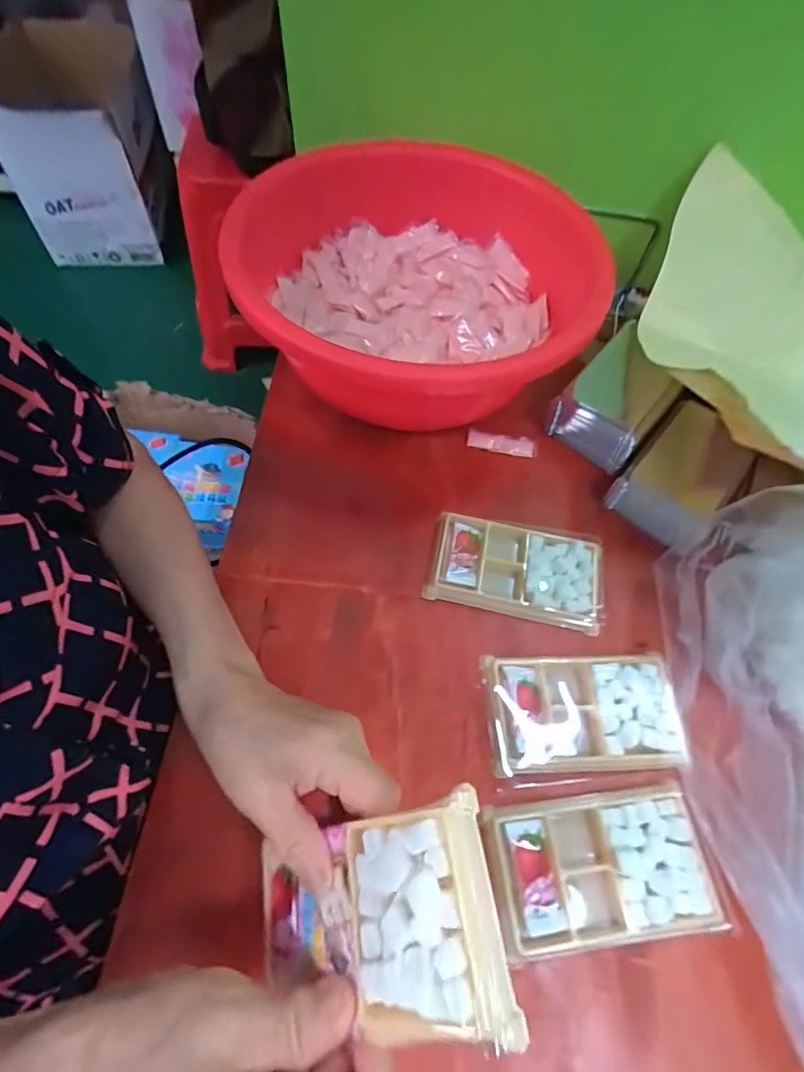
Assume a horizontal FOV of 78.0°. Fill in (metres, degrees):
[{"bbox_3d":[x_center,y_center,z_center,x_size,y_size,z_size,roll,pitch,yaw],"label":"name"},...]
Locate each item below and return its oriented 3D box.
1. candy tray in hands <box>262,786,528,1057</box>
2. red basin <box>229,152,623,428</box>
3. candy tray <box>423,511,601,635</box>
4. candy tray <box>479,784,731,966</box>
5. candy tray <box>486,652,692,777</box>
[{"bbox_3d":[-0.016,0.164,0.210,0.129,0.015,0.073,-33,51,29],"label":"candy tray in hands"},{"bbox_3d":[-0.001,-0.216,0.455,0.297,0.144,0.297,2,61,-3],"label":"red basin"},{"bbox_3d":[0.091,0.027,0.397,0.133,0.014,0.073,12,61,3],"label":"candy tray"},{"bbox_3d":[0.119,0.202,0.300,0.131,0.010,0.078,-5,62,-6],"label":"candy tray"},{"bbox_3d":[0.124,0.121,0.344,0.130,0.011,0.078,-1,62,-4],"label":"candy tray"}]

